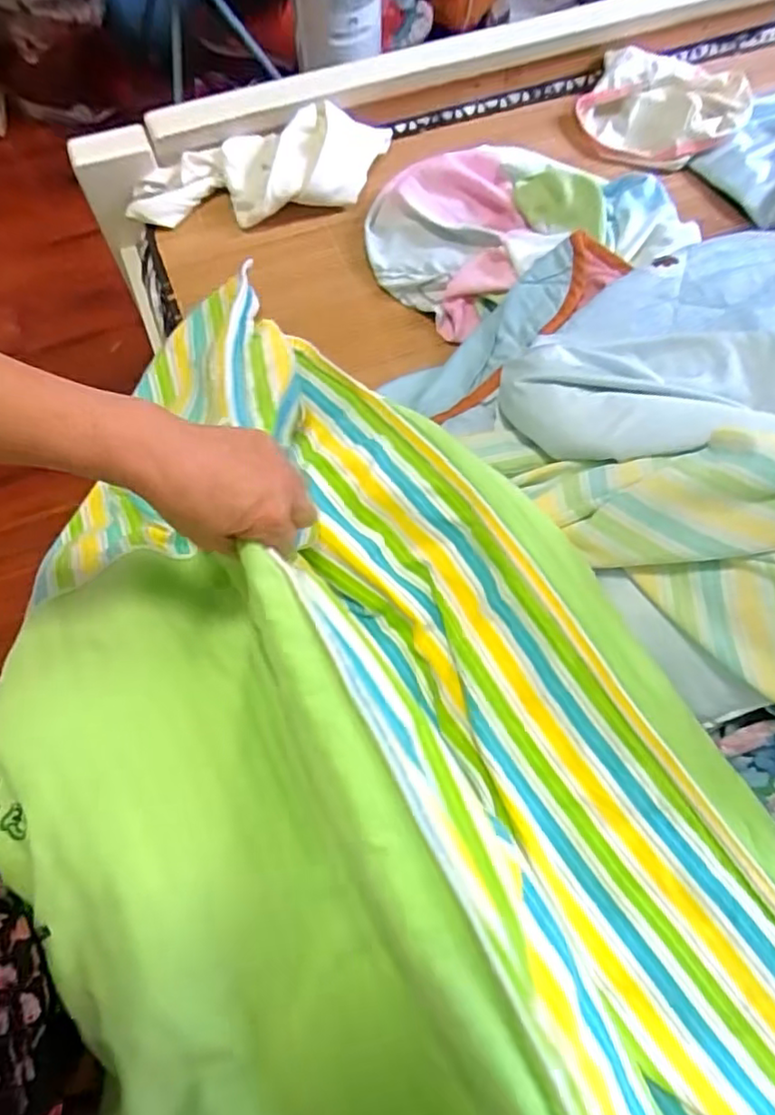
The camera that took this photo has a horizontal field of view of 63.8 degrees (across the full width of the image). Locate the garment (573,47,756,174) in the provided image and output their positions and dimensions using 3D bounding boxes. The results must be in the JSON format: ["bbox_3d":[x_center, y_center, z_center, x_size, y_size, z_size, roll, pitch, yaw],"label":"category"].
[{"bbox_3d":[0.365,-0.600,0.829,0.207,0.044,0.165,27,72,12],"label":"garment"}]

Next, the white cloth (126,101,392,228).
[{"bbox_3d":[-0.152,-0.477,0.769,0.324,0.053,0.111,-16,69,-4],"label":"white cloth"}]

